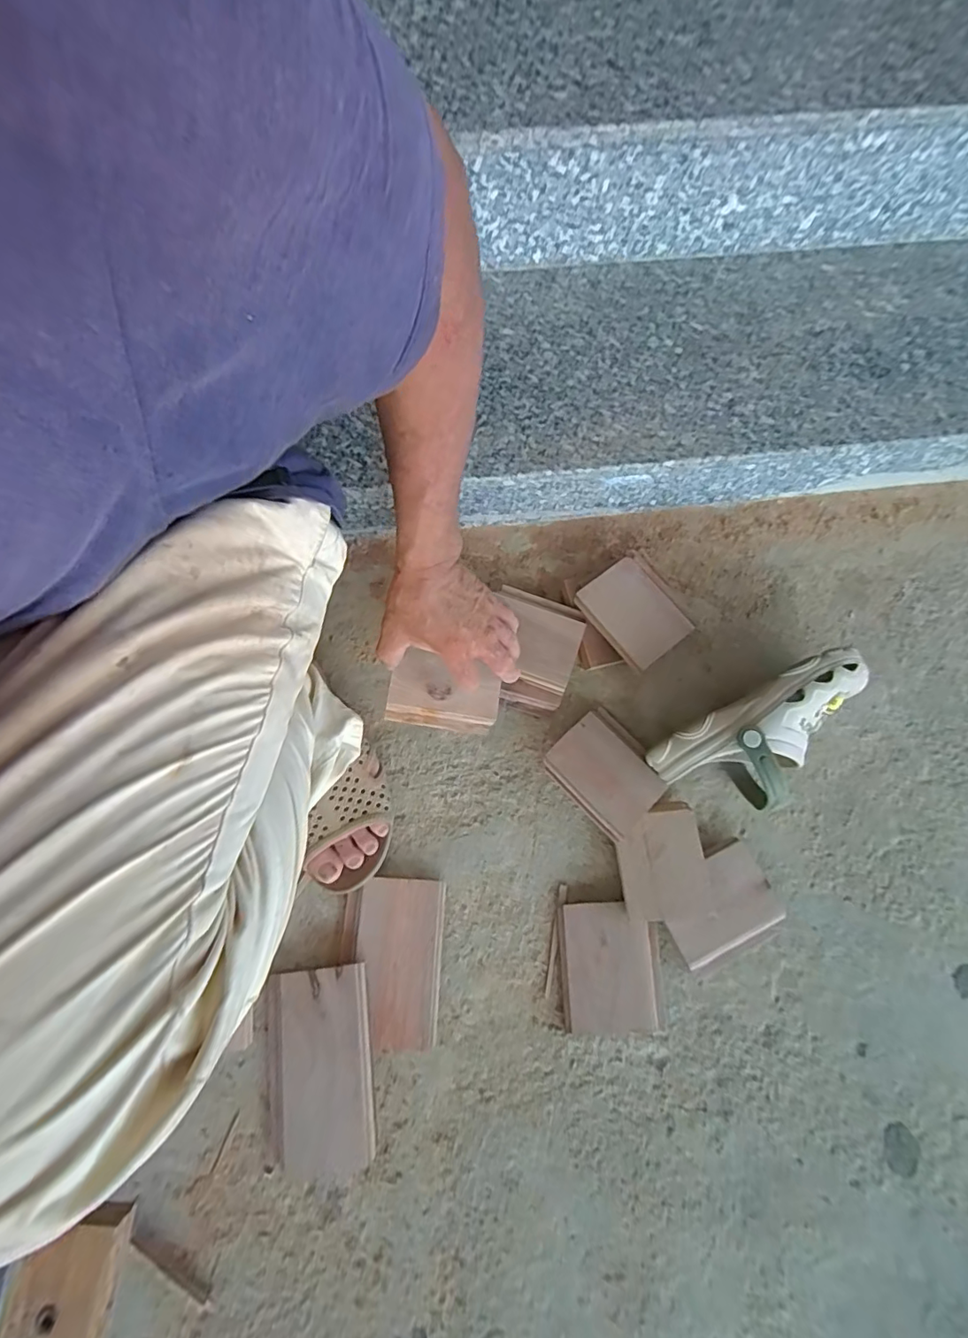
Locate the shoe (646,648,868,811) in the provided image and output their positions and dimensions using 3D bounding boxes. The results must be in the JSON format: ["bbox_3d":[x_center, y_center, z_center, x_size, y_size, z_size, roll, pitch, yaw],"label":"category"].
[{"bbox_3d":[0.294,0.076,0.548,0.224,0.101,0.109,-27,76,-9],"label":"shoe"}]

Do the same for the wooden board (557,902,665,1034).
[{"bbox_3d":[0.124,0.294,0.523,0.094,0.008,0.114,-4,74,6],"label":"wooden board"}]

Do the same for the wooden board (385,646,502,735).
[{"bbox_3d":[-0.041,0.026,0.549,0.111,0.021,0.069,9,73,1],"label":"wooden board"}]

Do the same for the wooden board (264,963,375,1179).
[{"bbox_3d":[-0.155,0.373,0.493,0.101,0.017,0.168,-11,73,10],"label":"wooden board"}]

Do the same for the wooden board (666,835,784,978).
[{"bbox_3d":[0.238,0.240,0.539,0.114,0.023,0.094,-25,76,-8],"label":"wooden board"}]

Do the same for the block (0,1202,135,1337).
[{"bbox_3d":[-0.302,0.472,0.376,0.063,0.028,0.140,4,72,0],"label":"block"}]

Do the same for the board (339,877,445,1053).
[{"bbox_3d":[-0.092,0.286,0.523,0.098,0.018,0.147,3,73,0],"label":"board"}]

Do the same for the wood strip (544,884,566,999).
[{"bbox_3d":[0.072,0.274,0.537,0.007,0.004,0.105,11,74,2],"label":"wood strip"}]

